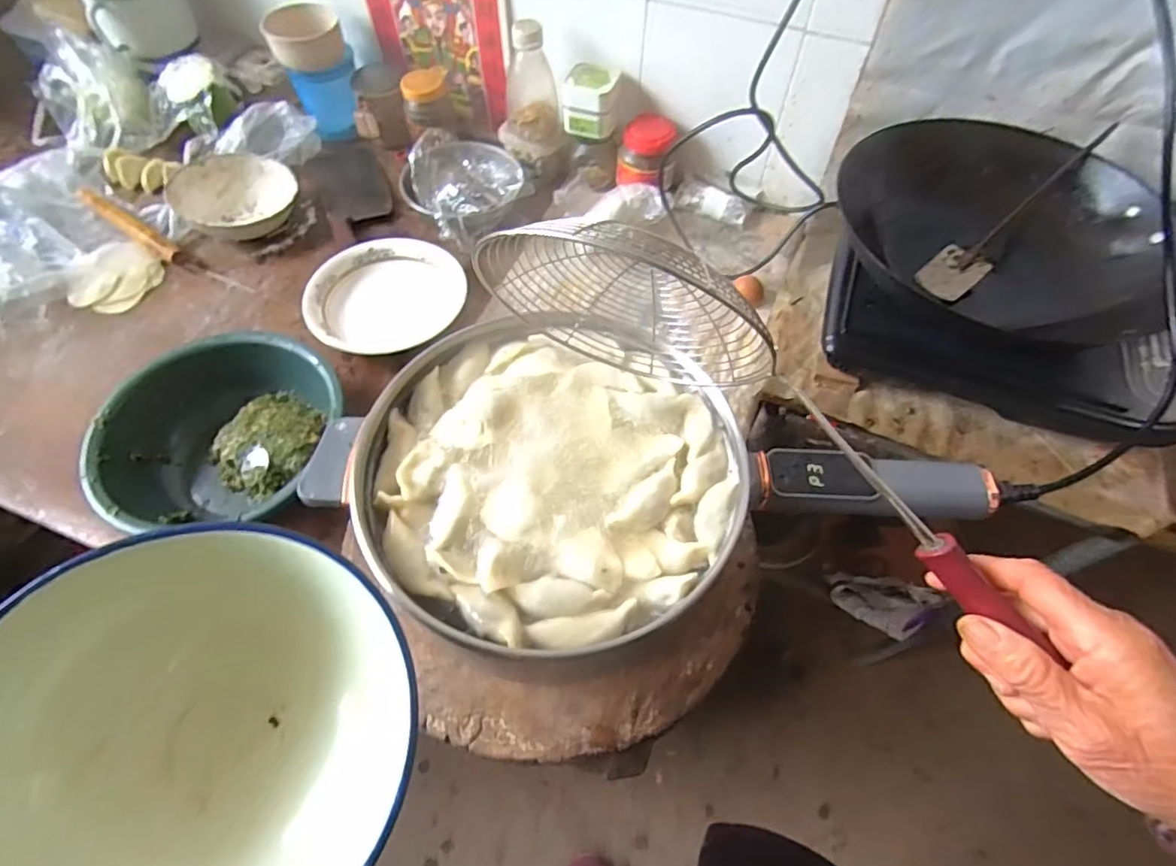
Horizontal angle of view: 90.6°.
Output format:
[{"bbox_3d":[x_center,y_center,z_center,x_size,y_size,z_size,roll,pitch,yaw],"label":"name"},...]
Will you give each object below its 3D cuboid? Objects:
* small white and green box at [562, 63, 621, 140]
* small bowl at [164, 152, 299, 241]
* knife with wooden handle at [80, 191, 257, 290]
[{"bbox_3d":[0.005,-0.465,0.817,0.072,0.069,0.069,15,60,8],"label":"small white and green box"},{"bbox_3d":[-0.502,-0.338,0.840,0.161,0.054,0.141,-26,63,-15],"label":"small bowl"},{"bbox_3d":[-0.601,-0.264,0.812,0.329,0.030,0.038,29,63,15],"label":"knife with wooden handle"}]

